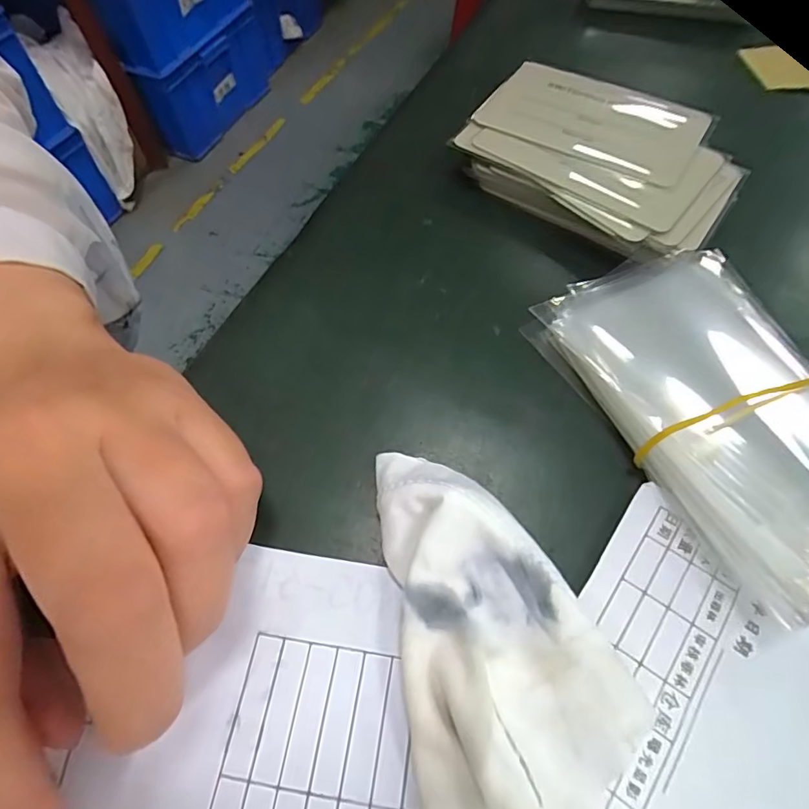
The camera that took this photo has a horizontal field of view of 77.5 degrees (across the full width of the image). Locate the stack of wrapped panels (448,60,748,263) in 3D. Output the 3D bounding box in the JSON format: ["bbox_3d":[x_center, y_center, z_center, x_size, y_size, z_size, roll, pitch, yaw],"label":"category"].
[{"bbox_3d":[0.078,-0.100,0.203,0.102,0.021,0.068,36,68,19],"label":"stack of wrapped panels"}]

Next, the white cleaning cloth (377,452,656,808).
[{"bbox_3d":[0.028,0.080,0.106,0.047,0.017,0.151,-10,61,-3],"label":"white cleaning cloth"}]

